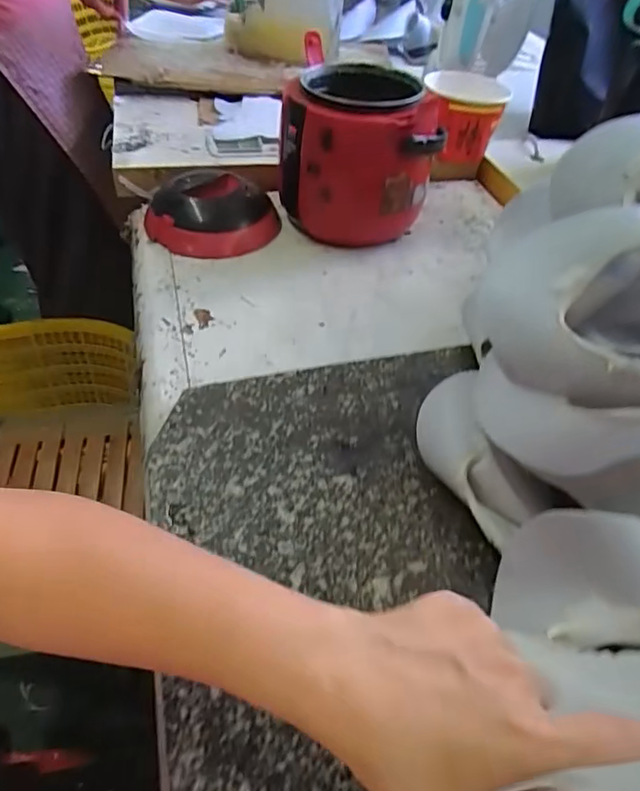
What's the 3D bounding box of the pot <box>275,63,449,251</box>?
[{"bbox_3d":[0.045,-0.290,0.669,0.180,0.168,0.148,-4,46,-7],"label":"pot"}]

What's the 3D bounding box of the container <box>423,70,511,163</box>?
[{"bbox_3d":[0.202,-0.395,0.807,0.098,0.134,0.099,-5,47,-10],"label":"container"}]

